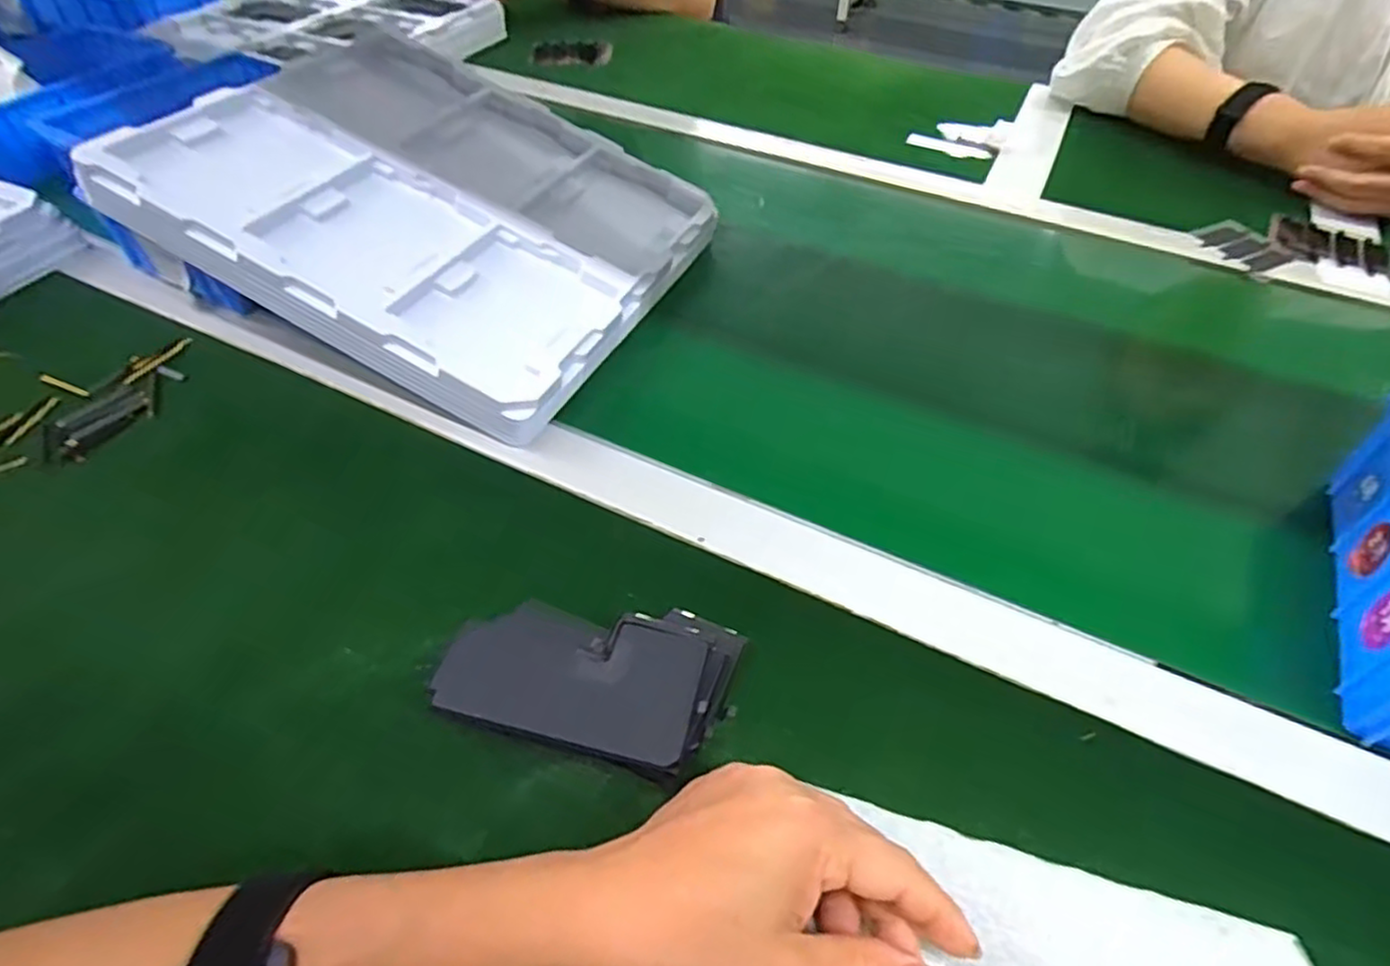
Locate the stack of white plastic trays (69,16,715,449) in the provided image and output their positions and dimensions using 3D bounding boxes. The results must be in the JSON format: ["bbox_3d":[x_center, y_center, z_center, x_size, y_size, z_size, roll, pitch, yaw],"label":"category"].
[{"bbox_3d":[-0.181,-0.198,0.504,0.328,0.034,0.273,30,52,4],"label":"stack of white plastic trays"}]

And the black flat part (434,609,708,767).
[{"bbox_3d":[-0.053,0.083,0.313,0.107,0.009,0.054,14,61,4],"label":"black flat part"}]

